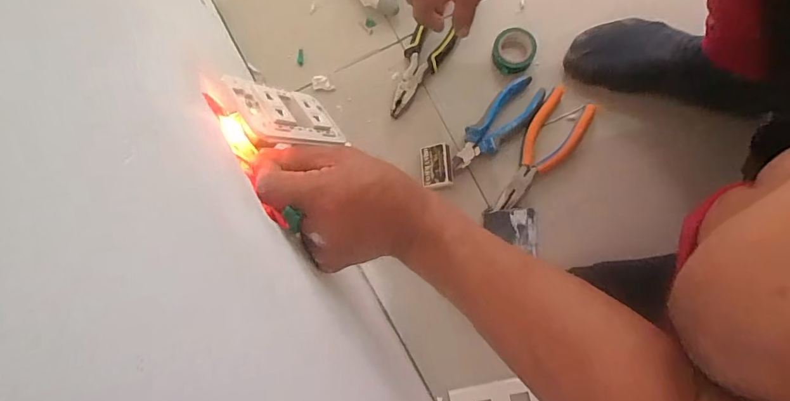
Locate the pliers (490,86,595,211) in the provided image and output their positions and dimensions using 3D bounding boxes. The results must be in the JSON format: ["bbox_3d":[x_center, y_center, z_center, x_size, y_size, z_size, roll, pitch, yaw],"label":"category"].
[{"bbox_3d":[0.185,-0.060,0.568,0.064,0.013,0.179,35,85,8],"label":"pliers"}]

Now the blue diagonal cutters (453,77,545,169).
[{"bbox_3d":[0.132,-0.096,0.575,0.051,0.029,0.144,44,86,9],"label":"blue diagonal cutters"}]

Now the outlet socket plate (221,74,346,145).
[{"bbox_3d":[-0.084,-0.072,0.366,0.011,0.105,0.062,-42,76,25],"label":"outlet socket plate"}]

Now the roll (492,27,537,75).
[{"bbox_3d":[0.159,-0.199,0.594,0.054,0.026,0.053,-1,81,4],"label":"roll"}]

